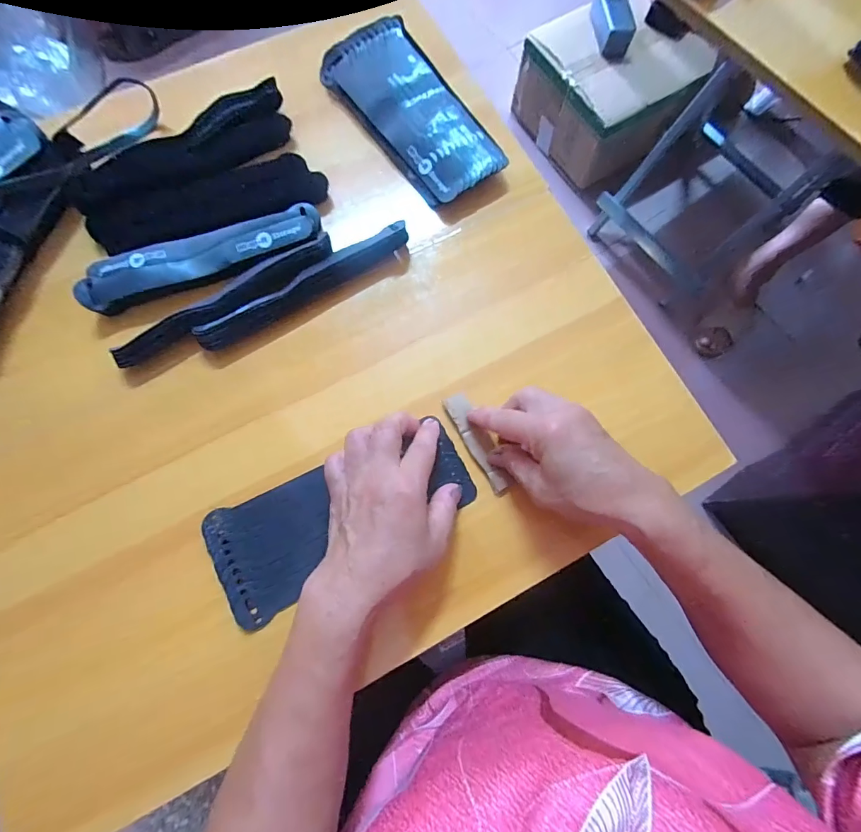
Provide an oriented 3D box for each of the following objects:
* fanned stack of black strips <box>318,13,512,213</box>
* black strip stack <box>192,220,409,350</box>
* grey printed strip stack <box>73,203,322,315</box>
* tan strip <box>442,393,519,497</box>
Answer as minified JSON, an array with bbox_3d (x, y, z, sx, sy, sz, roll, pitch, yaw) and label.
[{"bbox_3d":[-0.016,-0.296,0.413,0.090,0.025,0.200,-35,79,-10],"label":"fanned stack of black strips"},{"bbox_3d":[-0.106,-0.114,0.373,0.200,0.022,0.017,-33,79,-9],"label":"black strip stack"},{"bbox_3d":[-0.194,-0.138,0.365,0.201,0.016,0.047,-19,77,-6],"label":"grey printed strip stack"},{"bbox_3d":[0.039,0.022,0.347,0.020,0.006,0.088,-27,79,-8],"label":"tan strip"}]

